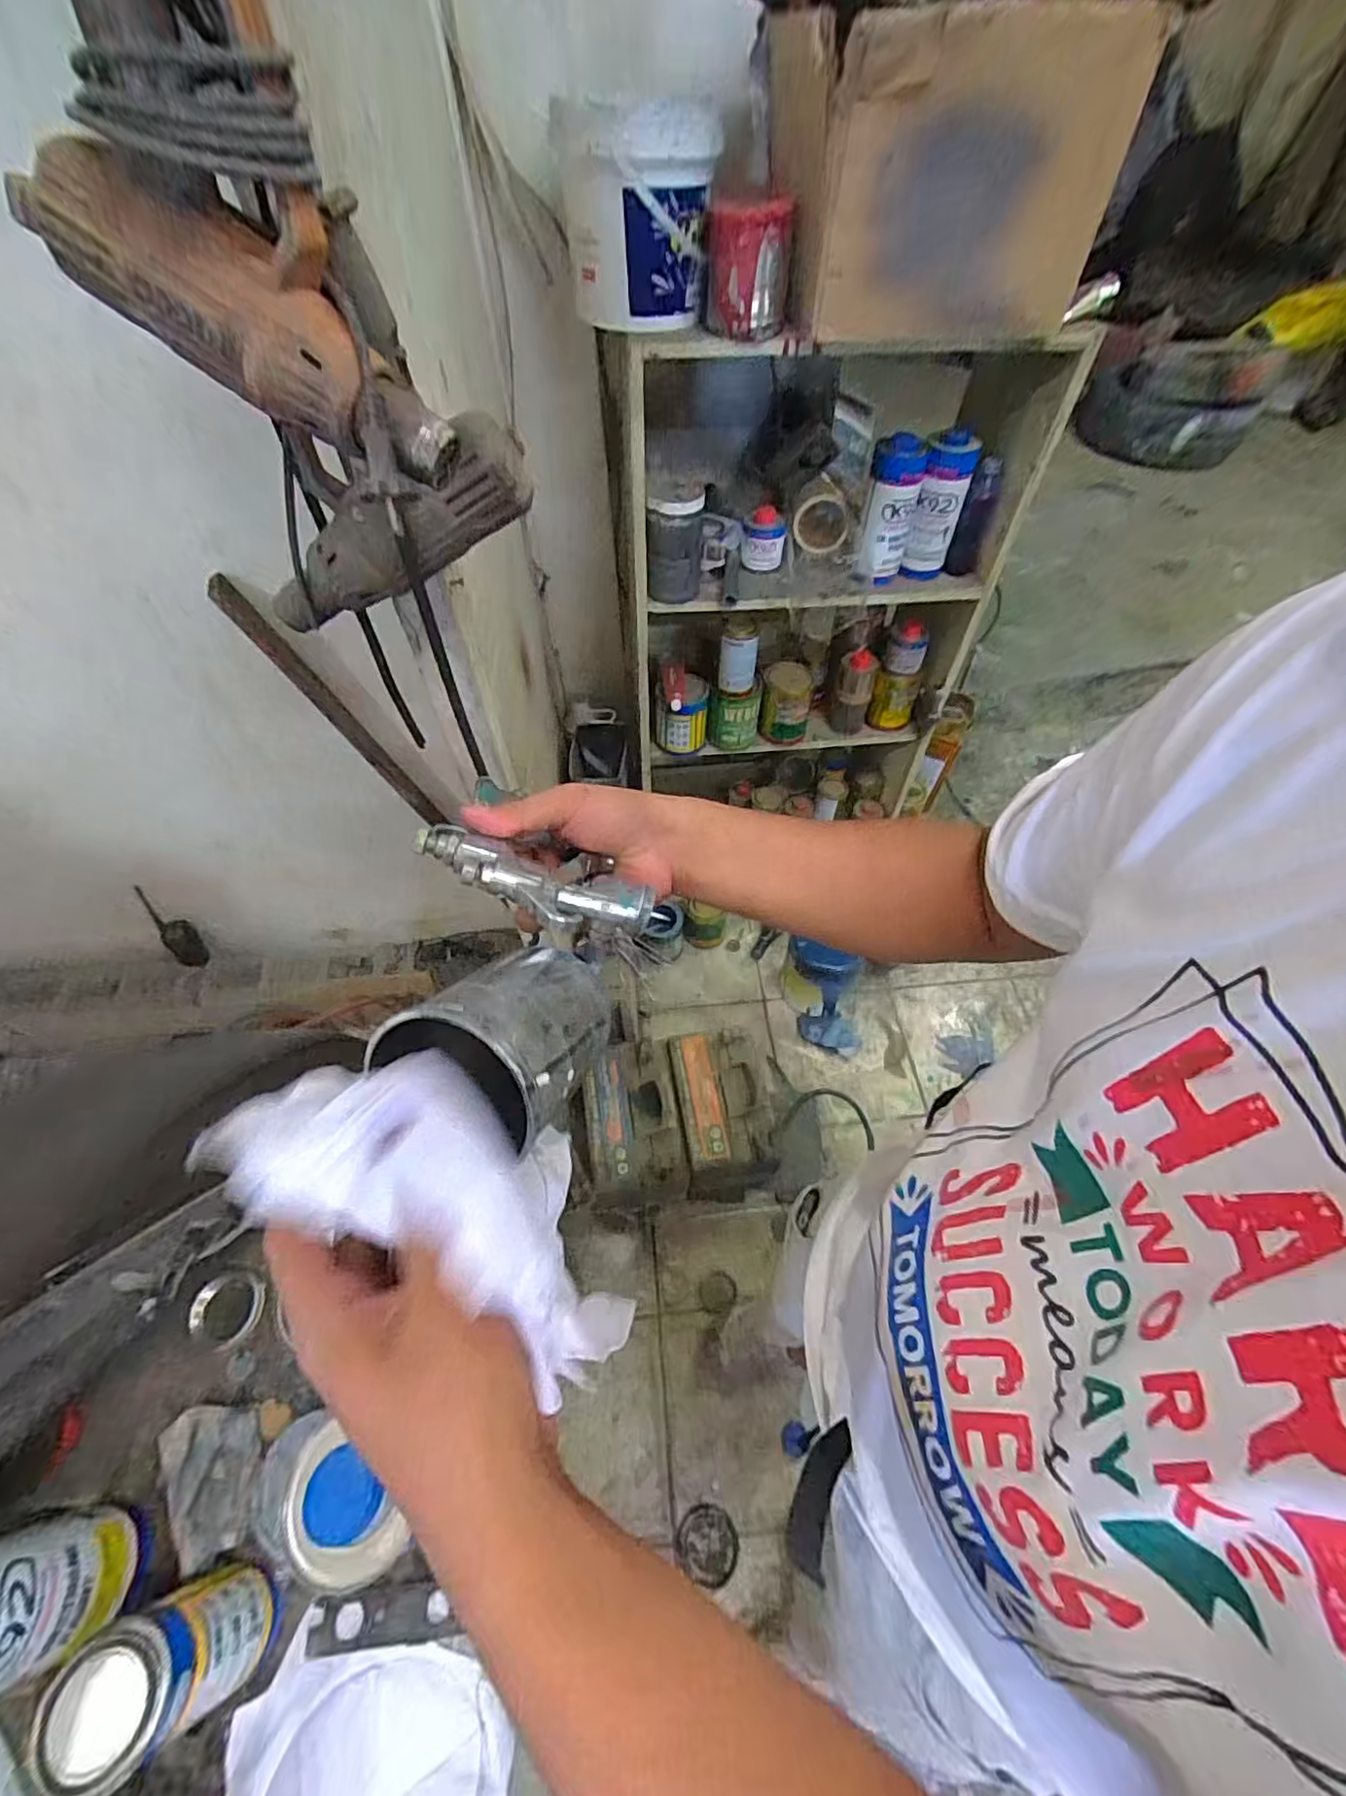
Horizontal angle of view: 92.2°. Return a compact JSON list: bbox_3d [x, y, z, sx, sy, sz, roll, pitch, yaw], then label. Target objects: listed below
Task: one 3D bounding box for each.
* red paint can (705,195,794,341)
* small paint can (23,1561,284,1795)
[{"bbox_3d":[0.087,-0.751,0.775,0.100,0.114,0.094,3,55,3],"label":"red paint can"},{"bbox_3d":[-0.331,0.507,0.429,0.069,0.138,0.067,0,55,0],"label":"small paint can"}]

